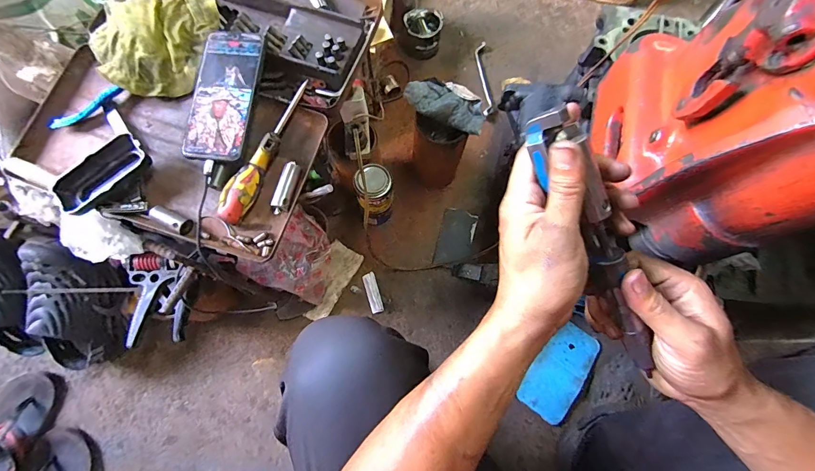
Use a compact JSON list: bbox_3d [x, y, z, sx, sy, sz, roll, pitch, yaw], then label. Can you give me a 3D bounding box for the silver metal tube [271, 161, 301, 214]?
[{"bbox_3d":[-0.147,-0.057,0.457,0.017,0.023,0.064,15,73,4],"label":"silver metal tube"}]

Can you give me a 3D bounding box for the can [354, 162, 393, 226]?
[{"bbox_3d":[-0.065,-0.075,0.761,0.068,0.162,0.069,1,74,-2],"label":"can"}]

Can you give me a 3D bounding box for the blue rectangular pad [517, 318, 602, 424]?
[{"bbox_3d":[0.294,0.261,0.723,0.097,0.016,0.180,34,76,7],"label":"blue rectangular pad"}]

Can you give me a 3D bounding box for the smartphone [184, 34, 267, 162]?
[{"bbox_3d":[-0.226,-0.173,0.463,0.079,0.013,0.167,7,81,4],"label":"smartphone"}]

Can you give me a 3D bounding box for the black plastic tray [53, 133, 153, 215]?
[{"bbox_3d":[-0.361,-0.071,0.448,0.111,0.041,0.055,-42,78,-13],"label":"black plastic tray"}]

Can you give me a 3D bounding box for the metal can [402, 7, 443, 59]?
[{"bbox_3d":[0.039,-0.510,0.946,0.092,0.082,0.095,1,74,-2],"label":"metal can"}]

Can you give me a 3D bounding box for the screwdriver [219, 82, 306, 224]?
[{"bbox_3d":[-0.172,-0.107,0.462,0.029,0.036,0.199,23,74,6],"label":"screwdriver"}]

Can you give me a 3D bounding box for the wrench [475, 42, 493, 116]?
[{"bbox_3d":[0.191,-0.391,0.939,0.027,0.019,0.210,-2,74,-2],"label":"wrench"}]

